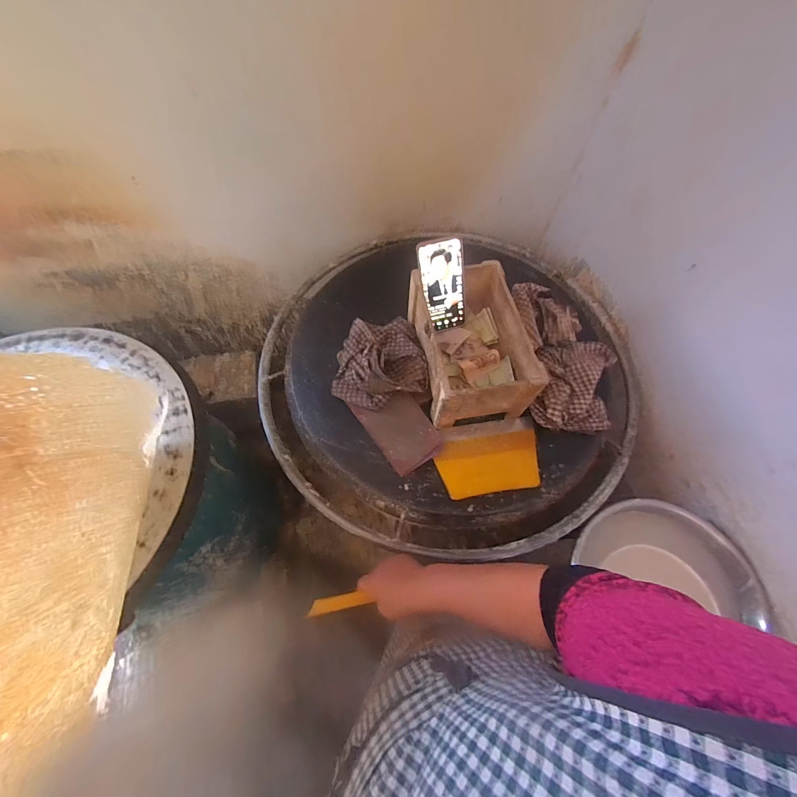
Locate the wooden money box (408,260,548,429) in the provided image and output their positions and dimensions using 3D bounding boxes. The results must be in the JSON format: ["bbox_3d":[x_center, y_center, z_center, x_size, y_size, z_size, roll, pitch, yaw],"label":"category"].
[{"bbox_3d":[0.121,-0.089,0.610,0.156,0.144,0.247,-9,61,-5],"label":"wooden money box"}]

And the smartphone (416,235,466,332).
[{"bbox_3d":[0.080,-0.197,0.609,0.075,0.159,0.012,-14,38,0],"label":"smartphone"}]

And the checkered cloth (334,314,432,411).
[{"bbox_3d":[-0.040,-0.074,0.628,0.167,0.057,0.174,-9,61,-5],"label":"checkered cloth"}]

